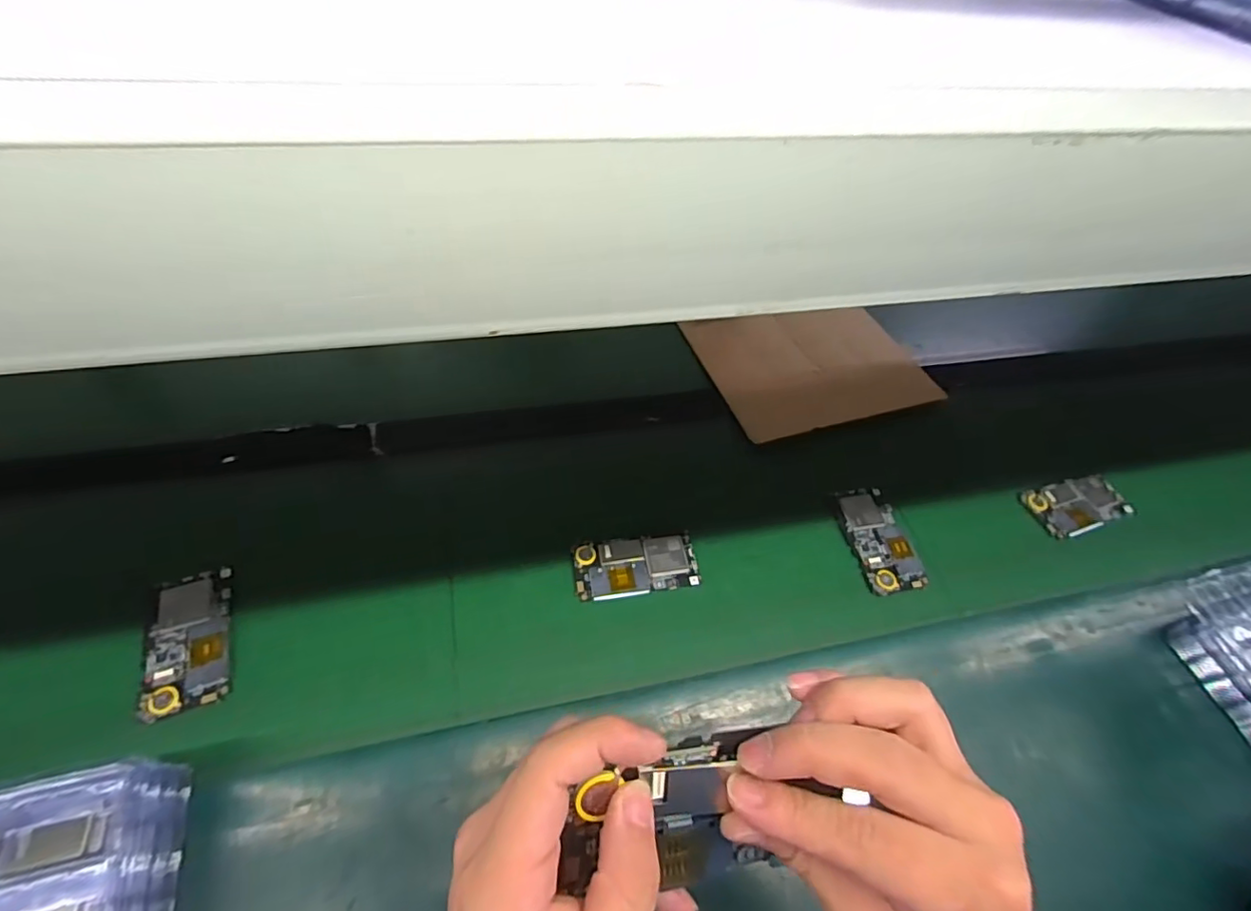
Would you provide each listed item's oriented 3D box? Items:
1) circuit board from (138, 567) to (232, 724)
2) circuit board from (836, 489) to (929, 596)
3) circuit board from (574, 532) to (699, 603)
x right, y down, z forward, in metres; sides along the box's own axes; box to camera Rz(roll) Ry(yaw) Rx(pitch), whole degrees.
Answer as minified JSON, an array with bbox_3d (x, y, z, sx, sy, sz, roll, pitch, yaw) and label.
[{"bbox_3d":[-0.380,0.160,0.486,0.063,0.011,0.121,-16,56,-17],"label":"circuit board"},{"bbox_3d":[0.279,0.091,0.614,0.062,0.006,0.123,-6,54,-10],"label":"circuit board"},{"bbox_3d":[0.011,0.112,0.567,0.125,0.006,0.061,-7,54,-11],"label":"circuit board"}]

